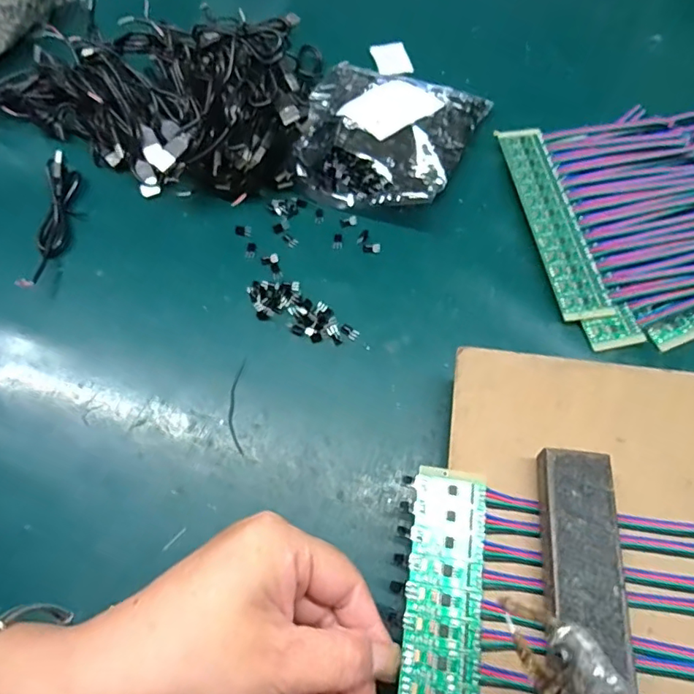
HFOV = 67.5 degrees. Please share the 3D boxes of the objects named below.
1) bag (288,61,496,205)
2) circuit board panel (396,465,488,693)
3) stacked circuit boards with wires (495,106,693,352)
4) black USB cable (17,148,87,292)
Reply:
[{"bbox_3d":[0.023,-0.168,0.400,0.133,0.034,0.132,24,67,13],"label":"bag"},{"bbox_3d":[0.039,0.133,0.216,0.033,0.004,0.163,7,62,6],"label":"circuit board panel"},{"bbox_3d":[0.211,-0.094,0.353,0.172,0.034,0.181,-10,64,-3],"label":"stacked circuit boards with wires"},{"bbox_3d":[-0.217,-0.094,0.385,0.021,0.019,0.120,-2,63,2],"label":"black USB cable"}]

